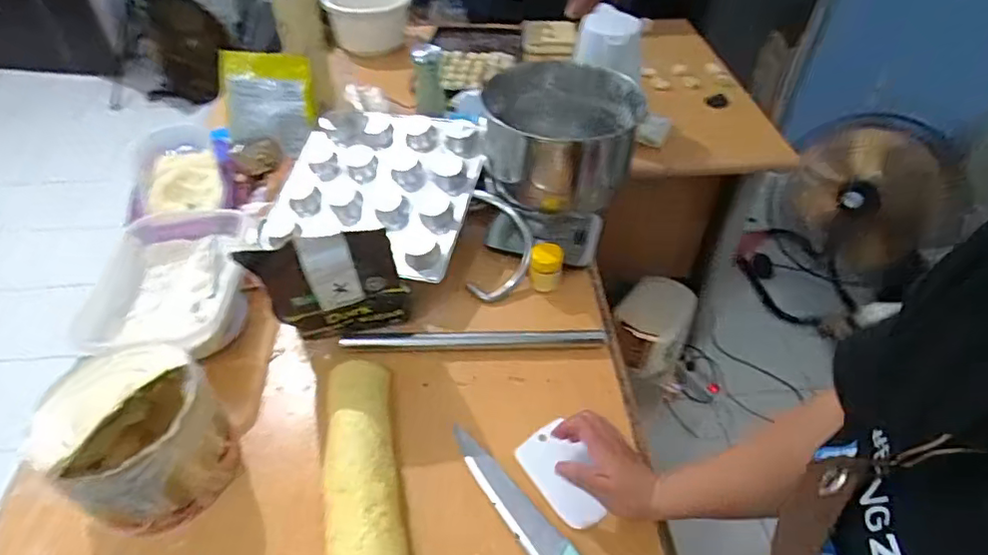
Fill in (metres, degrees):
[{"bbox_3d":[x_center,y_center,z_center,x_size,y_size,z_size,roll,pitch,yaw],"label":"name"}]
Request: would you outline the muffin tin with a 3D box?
[{"bbox_3d":[-0.179,-0.147,0.880,0.290,0.033,0.283,11,64,13],"label":"muffin tin"}]

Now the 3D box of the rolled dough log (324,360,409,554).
[{"bbox_3d":[-0.144,0.227,0.616,0.090,0.058,0.268,-9,46,-10],"label":"rolled dough log"}]

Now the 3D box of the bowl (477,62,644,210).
[{"bbox_3d":[0.098,-0.195,0.868,0.227,0.173,0.214,4,45,3],"label":"bowl"}]

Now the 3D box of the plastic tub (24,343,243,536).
[{"bbox_3d":[-0.367,0.170,0.591,0.145,0.167,0.136,0,45,0],"label":"plastic tub"}]

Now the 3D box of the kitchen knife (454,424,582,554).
[{"bbox_3d":[0.045,0.266,0.596,0.038,0.021,0.297,-30,52,-27],"label":"kitchen knife"}]

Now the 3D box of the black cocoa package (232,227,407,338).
[{"bbox_3d":[-0.199,0.014,0.706,0.187,0.181,0.049,-16,47,-16],"label":"black cocoa package"}]

